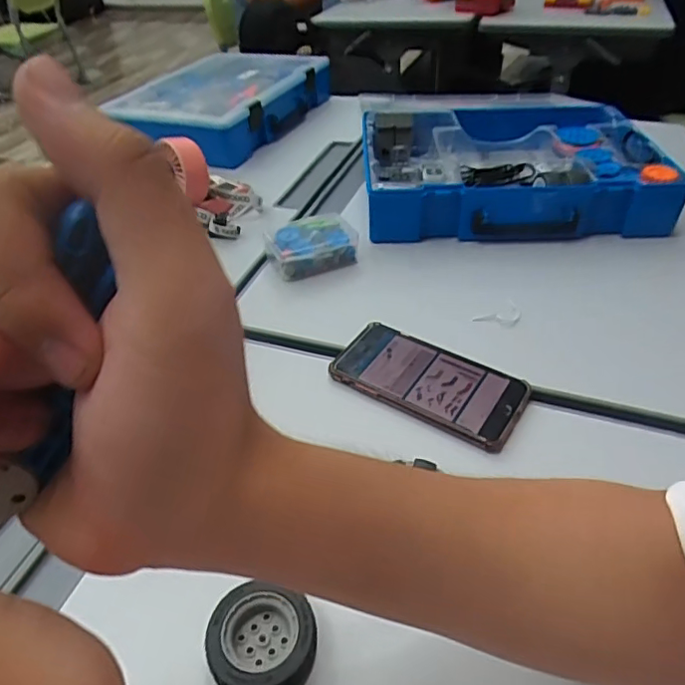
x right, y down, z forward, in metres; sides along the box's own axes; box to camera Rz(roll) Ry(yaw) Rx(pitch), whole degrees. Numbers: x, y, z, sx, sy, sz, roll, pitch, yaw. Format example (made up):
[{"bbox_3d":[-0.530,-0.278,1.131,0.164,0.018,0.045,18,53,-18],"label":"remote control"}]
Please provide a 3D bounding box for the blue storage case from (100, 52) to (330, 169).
[{"bbox_3d":[-0.212,-0.428,0.986,0.251,0.087,0.364,15,44,21],"label":"blue storage case"}]

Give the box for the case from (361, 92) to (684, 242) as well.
[{"bbox_3d":[0.213,-0.239,0.755,0.369,0.075,0.287,-4,41,0],"label":"case"}]

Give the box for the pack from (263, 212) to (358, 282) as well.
[{"bbox_3d":[-0.037,-0.114,0.642,0.097,0.038,0.081,-18,43,-16],"label":"pack"}]

